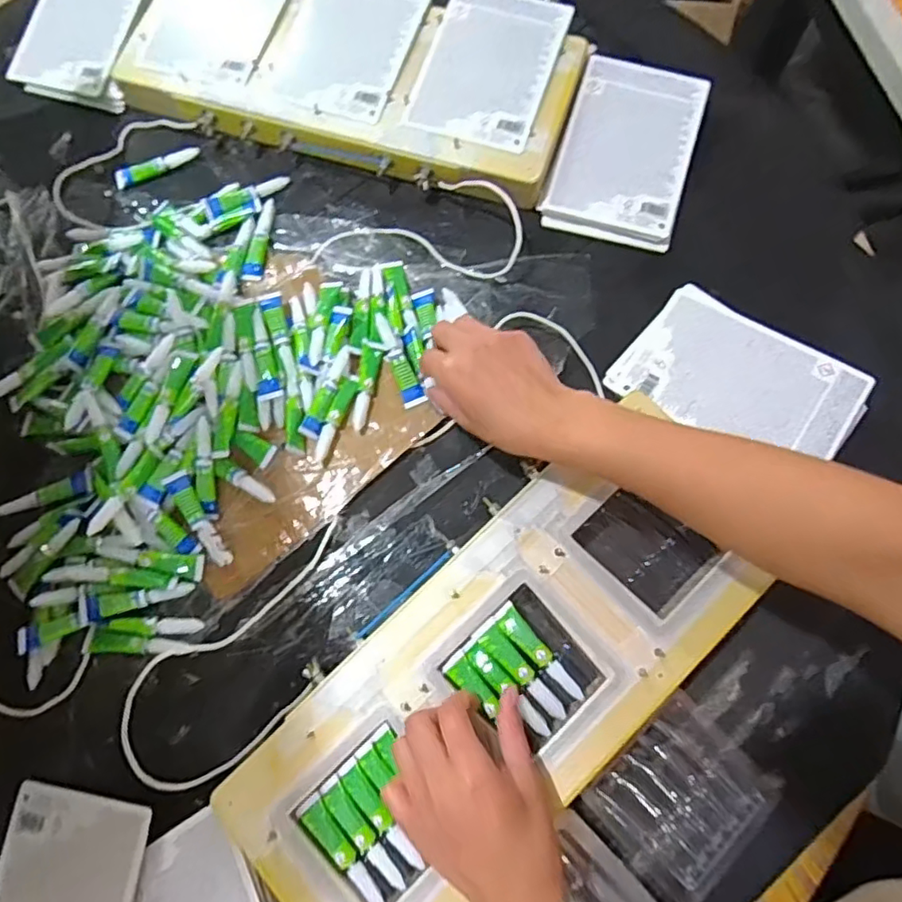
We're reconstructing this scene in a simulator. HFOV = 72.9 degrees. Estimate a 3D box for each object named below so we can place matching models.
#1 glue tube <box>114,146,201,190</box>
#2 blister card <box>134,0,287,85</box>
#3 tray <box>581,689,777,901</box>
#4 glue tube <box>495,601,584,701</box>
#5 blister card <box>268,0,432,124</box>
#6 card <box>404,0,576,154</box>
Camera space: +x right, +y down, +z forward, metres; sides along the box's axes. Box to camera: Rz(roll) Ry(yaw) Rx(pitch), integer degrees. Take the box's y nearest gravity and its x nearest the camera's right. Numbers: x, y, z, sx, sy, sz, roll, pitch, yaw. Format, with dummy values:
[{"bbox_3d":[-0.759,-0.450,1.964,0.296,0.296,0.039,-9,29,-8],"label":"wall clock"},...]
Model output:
[{"bbox_3d":[-0.284,-0.276,0.589,0.083,0.007,0.020,-21,74,-3],"label":"glue tube"},{"bbox_3d":[-0.228,-0.435,0.596,0.134,0.006,0.164,14,77,9],"label":"blister card"},{"bbox_3d":[0.163,0.243,0.431,0.103,0.015,0.096,-42,76,-9],"label":"tray"},{"bbox_3d":[0.063,0.143,0.434,0.016,0.009,0.080,-41,78,-9],"label":"glue tube"},{"bbox_3d":[-0.094,-0.393,0.579,0.116,0.009,0.169,18,75,8],"label":"blister card"},{"bbox_3d":[0.037,-0.360,0.564,0.114,0.010,0.170,18,76,8],"label":"card"}]

